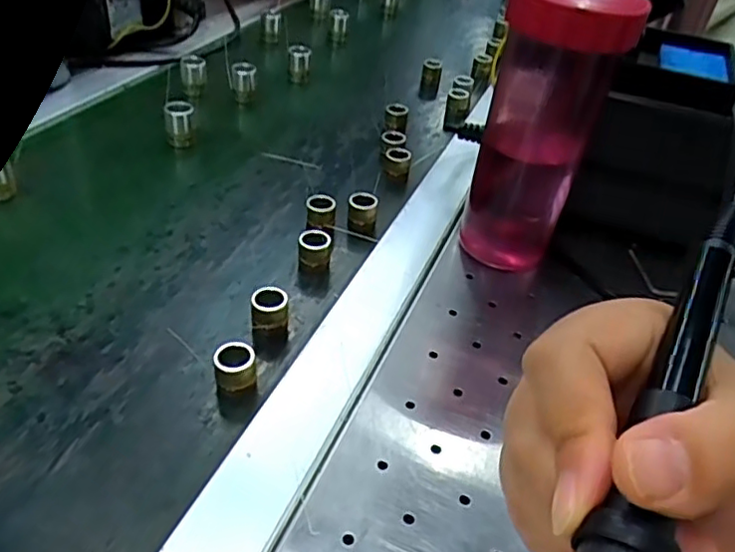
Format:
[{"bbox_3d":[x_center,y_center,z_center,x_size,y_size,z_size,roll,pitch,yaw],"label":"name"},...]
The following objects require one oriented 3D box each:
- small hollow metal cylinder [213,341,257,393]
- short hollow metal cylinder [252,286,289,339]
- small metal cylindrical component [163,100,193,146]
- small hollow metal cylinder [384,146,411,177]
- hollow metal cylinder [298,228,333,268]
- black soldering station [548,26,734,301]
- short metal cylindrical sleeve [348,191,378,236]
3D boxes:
[{"bbox_3d":[-0.066,0.048,0.314,0.019,0.024,0.019,4,38,-3],"label":"small hollow metal cylinder"},{"bbox_3d":[-0.054,0.021,0.350,0.019,0.024,0.016,-3,39,-11],"label":"short hollow metal cylinder"},{"bbox_3d":[-0.156,-0.124,0.522,0.023,0.038,0.018,-7,40,-17],"label":"small metal cylindrical component"},{"bbox_3d":[0.024,-0.092,0.511,0.020,0.023,0.018,4,38,-3],"label":"small hollow metal cylinder"},{"bbox_3d":[-0.034,-0.014,0.399,0.020,0.025,0.020,1,38,-7],"label":"hollow metal cylinder"},{"bbox_3d":[0.224,-0.083,0.472,0.101,0.156,0.137,24,42,22],"label":"black soldering station"},{"bbox_3d":[-0.004,-0.044,0.444,0.019,0.025,0.022,4,38,-3],"label":"short metal cylindrical sleeve"}]

